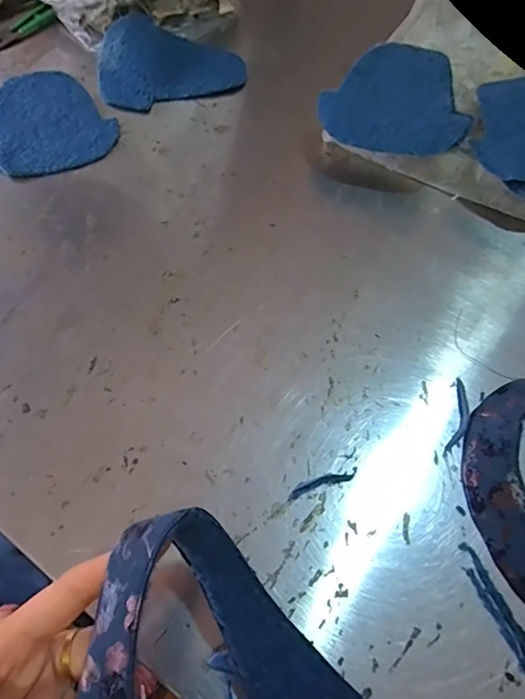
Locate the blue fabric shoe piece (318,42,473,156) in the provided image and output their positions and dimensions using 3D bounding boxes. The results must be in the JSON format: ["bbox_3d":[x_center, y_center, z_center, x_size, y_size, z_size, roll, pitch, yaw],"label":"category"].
[{"bbox_3d":[0.116,-0.233,0.438,0.124,0.008,0.154,1,59,0],"label":"blue fabric shoe piece"}]

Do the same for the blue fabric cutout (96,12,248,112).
[{"bbox_3d":[-0.098,-0.311,0.510,0.150,0.020,0.124,-7,61,-3],"label":"blue fabric cutout"}]

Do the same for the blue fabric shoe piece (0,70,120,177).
[{"bbox_3d":[-0.205,-0.229,0.473,0.121,0.006,0.152,-4,61,-1],"label":"blue fabric shoe piece"}]

